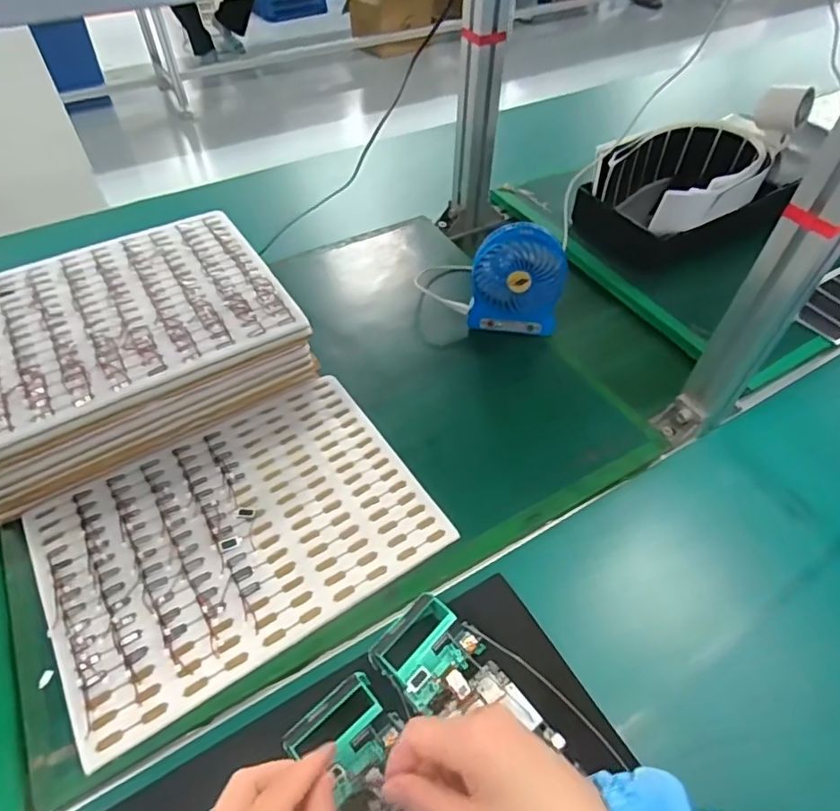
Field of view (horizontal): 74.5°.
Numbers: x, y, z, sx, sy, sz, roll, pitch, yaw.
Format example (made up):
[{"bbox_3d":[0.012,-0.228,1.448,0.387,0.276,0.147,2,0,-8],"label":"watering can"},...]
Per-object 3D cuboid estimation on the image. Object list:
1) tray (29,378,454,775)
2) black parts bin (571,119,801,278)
[{"bbox_3d":[-0.164,0.111,0.504,0.317,0.010,0.237,-27,57,-22],"label":"tray"},{"bbox_3d":[0.370,-0.303,0.792,0.248,0.114,0.175,-21,54,-18],"label":"black parts bin"}]

